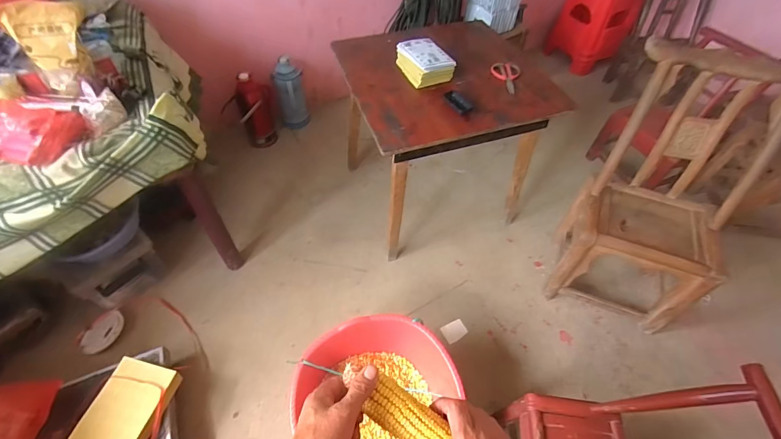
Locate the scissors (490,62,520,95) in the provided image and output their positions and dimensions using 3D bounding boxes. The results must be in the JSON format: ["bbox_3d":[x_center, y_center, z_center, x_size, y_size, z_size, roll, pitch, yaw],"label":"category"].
[{"bbox_3d":[0.409,-0.501,1.322,0.092,0.010,0.197,-8,50,6],"label":"scissors"}]

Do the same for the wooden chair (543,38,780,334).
[{"bbox_3d":[0.855,-0.056,1.234,0.398,0.808,0.446,13,52,9],"label":"wooden chair"}]

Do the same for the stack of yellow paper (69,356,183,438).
[{"bbox_3d":[-0.790,0.605,1.075,0.202,0.048,0.375,13,52,9],"label":"stack of yellow paper"}]

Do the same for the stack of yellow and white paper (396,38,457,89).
[{"bbox_3d":[0.121,-0.562,1.332,0.148,0.068,0.189,-17,54,-15],"label":"stack of yellow and white paper"}]

